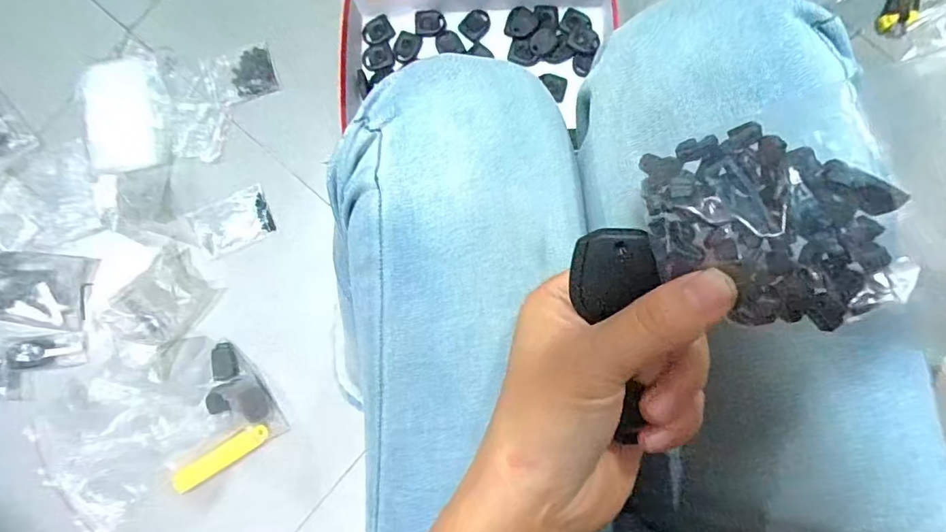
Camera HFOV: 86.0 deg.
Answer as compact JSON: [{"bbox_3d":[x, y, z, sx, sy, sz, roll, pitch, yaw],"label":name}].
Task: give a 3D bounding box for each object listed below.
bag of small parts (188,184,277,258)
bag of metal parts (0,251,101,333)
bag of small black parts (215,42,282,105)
[{"bbox_3d":[-0.304,-0.055,0.651,0.092,0.022,0.065,-25,86,1],"label":"bag of small parts"},{"bbox_3d":[-0.543,0.030,0.635,0.123,0.024,0.089,7,88,5],"label":"bag of metal parts"},{"bbox_3d":[-0.295,-0.245,0.654,0.082,0.006,0.068,-18,86,1],"label":"bag of small black parts"}]

